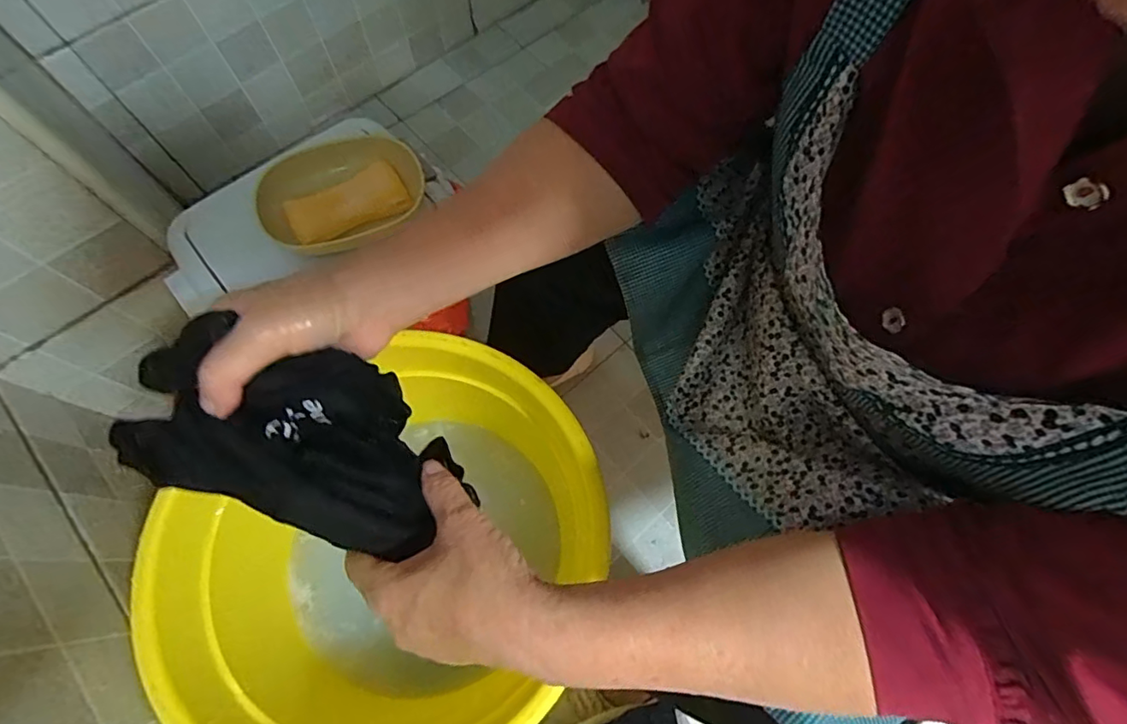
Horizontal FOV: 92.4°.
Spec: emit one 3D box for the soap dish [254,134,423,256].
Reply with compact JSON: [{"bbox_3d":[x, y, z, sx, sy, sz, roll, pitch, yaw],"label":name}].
[{"bbox_3d":[-0.204,-0.157,0.505,0.146,0.038,0.093,-35,73,-13],"label":"soap dish"}]

